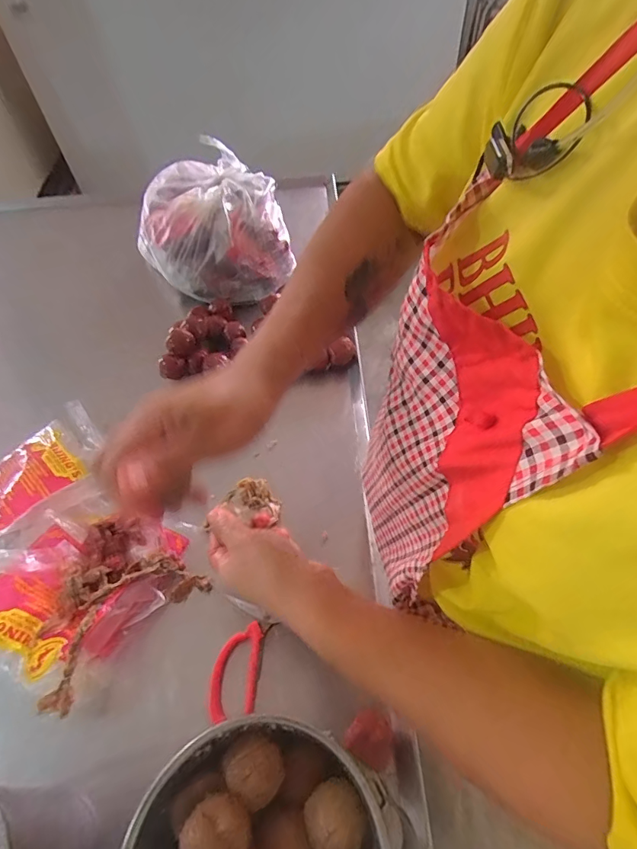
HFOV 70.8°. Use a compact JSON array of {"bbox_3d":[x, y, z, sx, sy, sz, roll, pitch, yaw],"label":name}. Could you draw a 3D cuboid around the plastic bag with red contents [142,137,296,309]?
[{"bbox_3d":[-0.158,-0.303,0.667,0.202,0.119,0.239,-28,57,-16],"label":"plastic bag with red contents"}]

